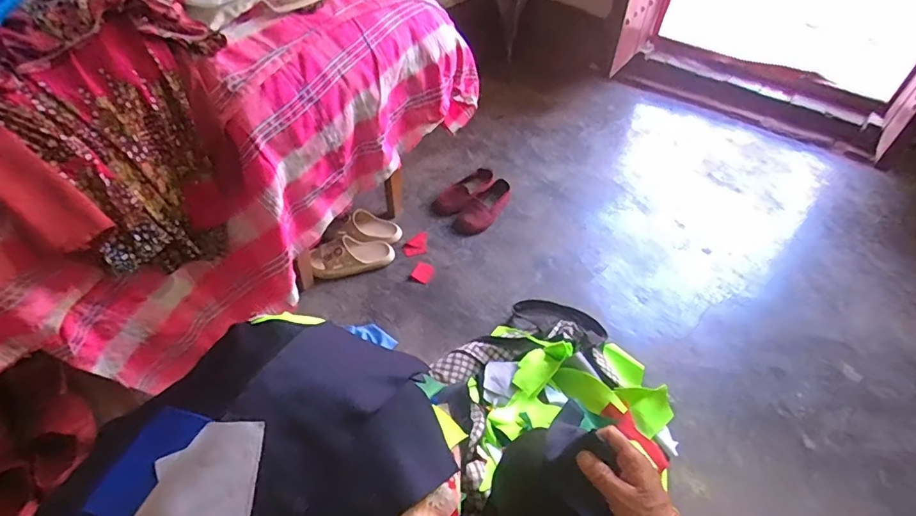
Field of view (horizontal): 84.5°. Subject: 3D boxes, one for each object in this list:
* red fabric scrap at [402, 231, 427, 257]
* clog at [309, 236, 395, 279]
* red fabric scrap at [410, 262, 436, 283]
[{"bbox_3d":[-0.116,-0.038,1.370,0.065,0.008,0.100,1,46,-3],"label":"red fabric scrap"},{"bbox_3d":[-0.267,-0.004,1.281,0.212,0.065,0.096,-11,46,-32],"label":"clog"},{"bbox_3d":[-0.087,0.035,1.275,0.052,0.004,0.059,17,47,12],"label":"red fabric scrap"}]

